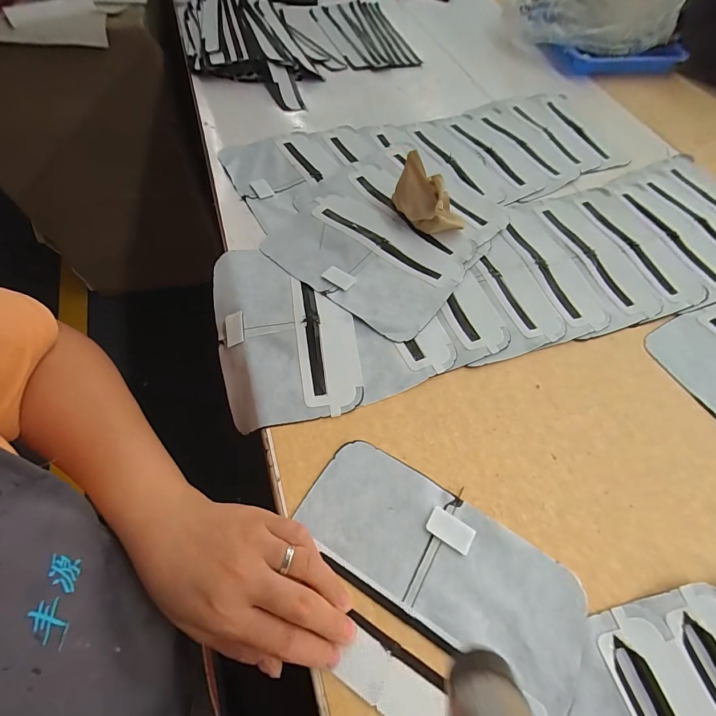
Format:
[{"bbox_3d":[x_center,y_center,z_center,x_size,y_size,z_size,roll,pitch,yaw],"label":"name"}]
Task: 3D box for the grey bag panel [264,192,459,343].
[{"bbox_3d":[0.005,-0.103,0.377,0.187,0.008,0.123,37,66,17],"label":"grey bag panel"}]

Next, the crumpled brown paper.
[{"bbox_3d":[0.078,-0.174,0.390,0.071,0.063,0.061,-8,60,-7],"label":"crumpled brown paper"}]

